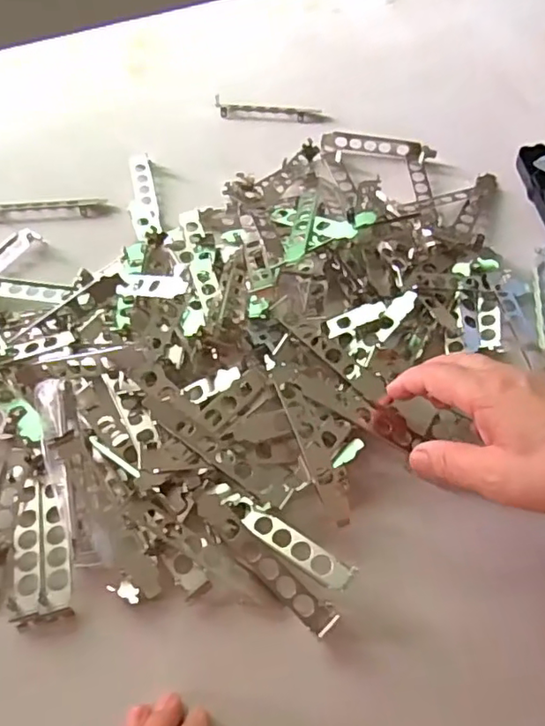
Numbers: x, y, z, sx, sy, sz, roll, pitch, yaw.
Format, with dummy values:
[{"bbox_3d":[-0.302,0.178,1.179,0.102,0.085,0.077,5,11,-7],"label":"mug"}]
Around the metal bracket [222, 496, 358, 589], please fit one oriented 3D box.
[{"bbox_3d":[0.009,0.112,0.364,0.095,0.013,0.020,28,62,32],"label":"metal bracket"}]

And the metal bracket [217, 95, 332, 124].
[{"bbox_3d":[0.000,-0.287,0.653,0.133,0.017,0.019,8,59,7],"label":"metal bracket"}]

